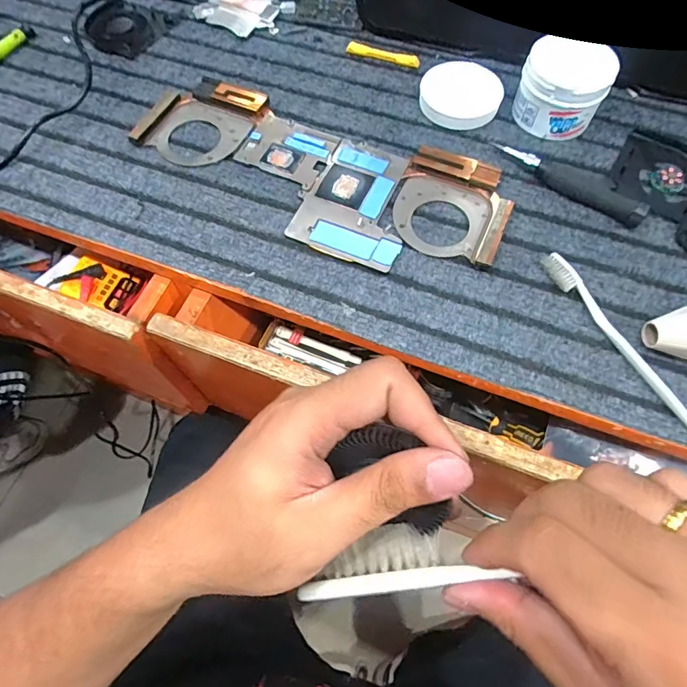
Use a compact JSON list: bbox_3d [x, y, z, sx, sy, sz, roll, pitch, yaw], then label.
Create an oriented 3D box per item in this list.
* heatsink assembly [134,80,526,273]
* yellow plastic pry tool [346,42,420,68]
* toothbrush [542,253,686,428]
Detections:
[{"bbox_3d":[-0.029,-0.153,0.411,0.345,0.013,0.138,22,68,10],"label":"heatsink assembly"},{"bbox_3d":[0.042,-0.304,0.481,0.077,0.009,0.010,16,67,8],"label":"yellow plastic pry tool"},{"bbox_3d":[0.203,-0.004,0.342,0.014,0.010,0.162,-25,68,-10],"label":"toothbrush"}]

